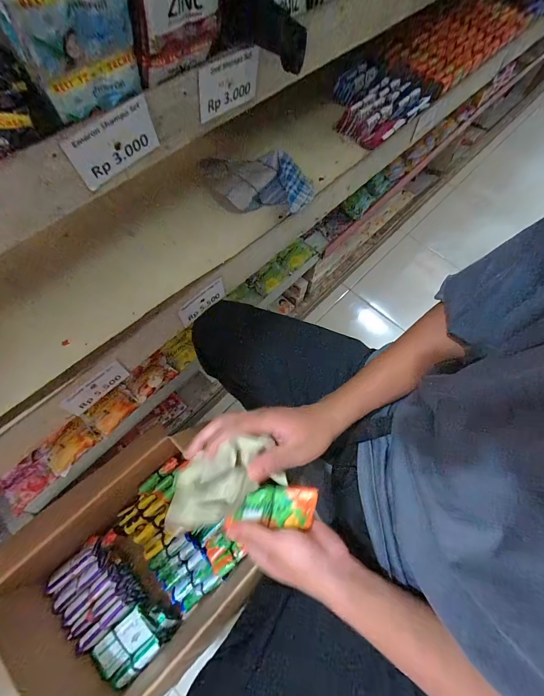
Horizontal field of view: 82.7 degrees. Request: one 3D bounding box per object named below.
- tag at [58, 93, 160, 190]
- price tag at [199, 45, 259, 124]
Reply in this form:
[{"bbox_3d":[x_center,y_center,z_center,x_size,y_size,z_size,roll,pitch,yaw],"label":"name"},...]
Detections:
[{"bbox_3d":[-0.168,-0.221,0.331,0.004,0.062,0.099,44,76,8],"label":"tag"},{"bbox_3d":[-0.053,-0.327,0.386,0.088,0.069,0.009,-38,82,-14],"label":"price tag"}]

